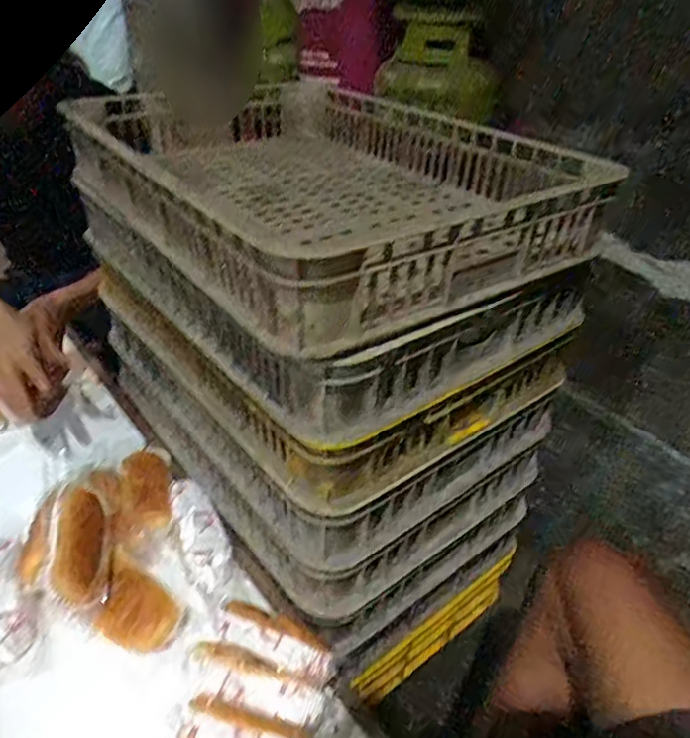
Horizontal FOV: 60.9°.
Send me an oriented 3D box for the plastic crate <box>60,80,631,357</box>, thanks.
[{"bbox_3d":[-0.059,-0.236,0.701,0.395,0.104,0.628,-22,42,-30],"label":"plastic crate"}]

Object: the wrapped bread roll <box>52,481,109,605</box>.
[{"bbox_3d":[-0.303,0.195,0.678,0.048,0.061,0.158,-9,37,-15],"label":"wrapped bread roll"}]

